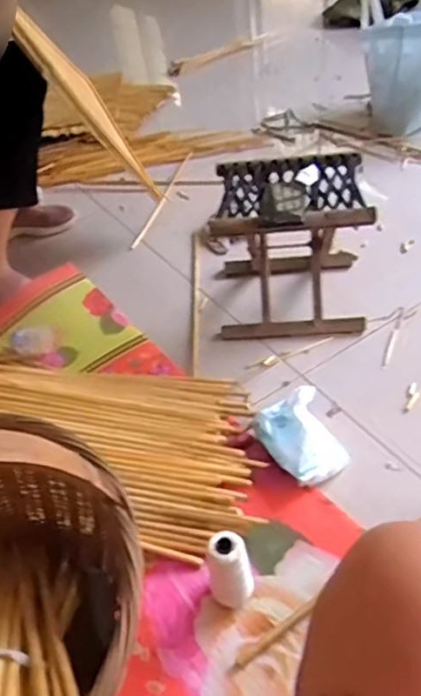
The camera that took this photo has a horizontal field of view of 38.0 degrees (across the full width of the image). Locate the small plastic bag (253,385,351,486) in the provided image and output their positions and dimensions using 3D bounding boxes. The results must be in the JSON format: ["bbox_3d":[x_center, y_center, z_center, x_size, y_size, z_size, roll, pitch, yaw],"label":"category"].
[{"bbox_3d":[0.144,0.144,0.956,0.114,0.065,0.136,-24,45,-17],"label":"small plastic bag"}]

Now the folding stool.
[{"bbox_3d":[0.152,-0.192,1.168,0.271,0.264,0.250,-2,43,6],"label":"folding stool"}]

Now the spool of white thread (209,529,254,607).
[{"bbox_3d":[0.026,0.285,0.781,0.054,0.110,0.049,-10,43,-3],"label":"spool of white thread"}]

